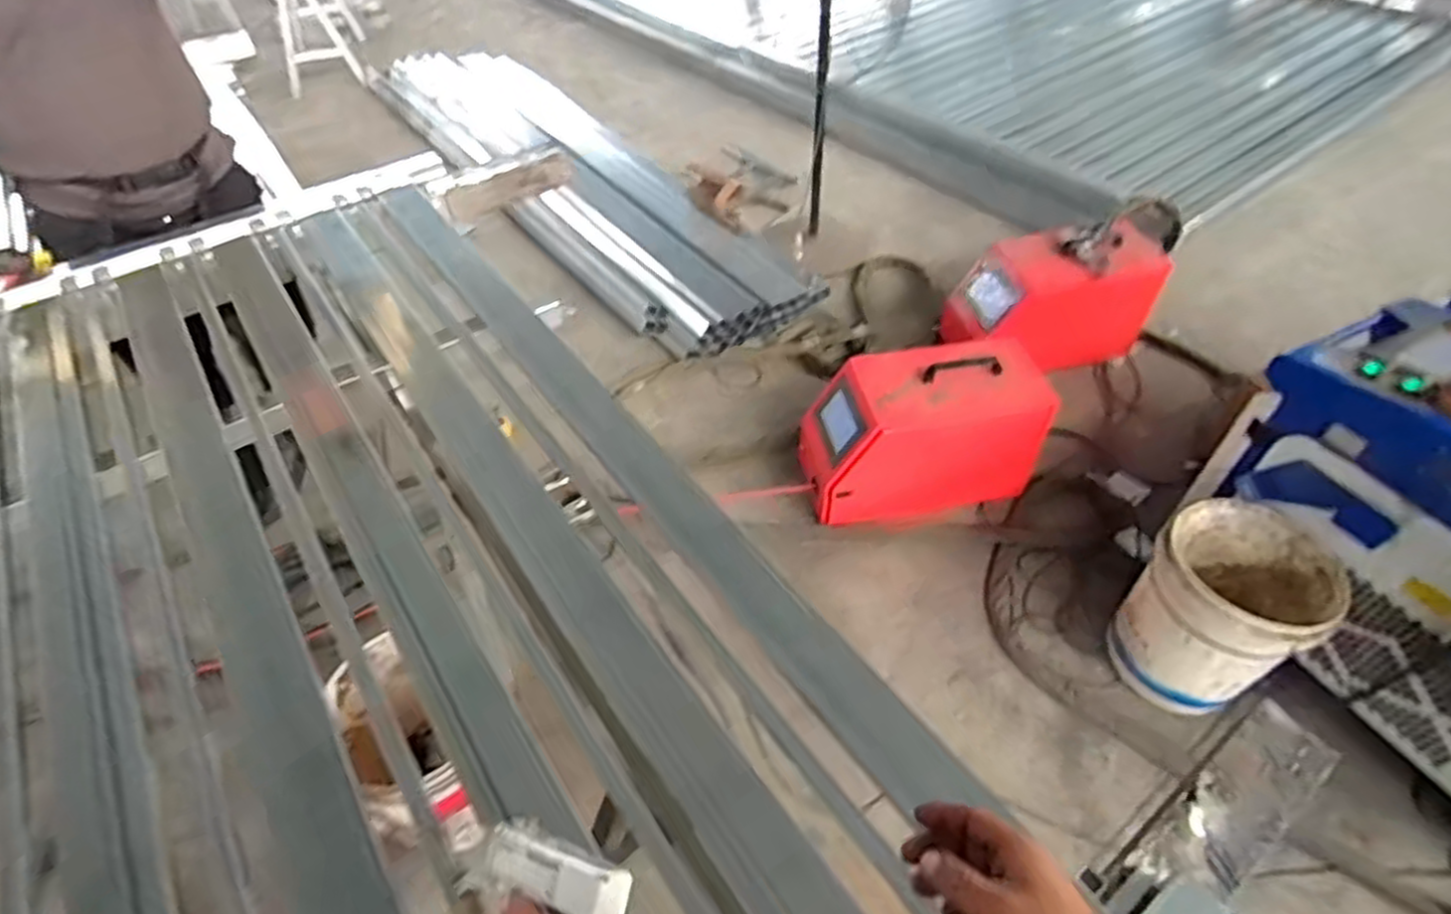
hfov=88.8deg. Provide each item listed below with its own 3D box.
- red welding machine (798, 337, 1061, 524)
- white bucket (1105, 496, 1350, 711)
[{"bbox_3d":[0.495,-0.065,1.840,0.559,0.325,0.278,-5,47,-2],"label":"red welding machine"},{"bbox_3d":[1.000,0.305,1.512,0.319,0.345,0.291,-1,47,1],"label":"white bucket"}]

